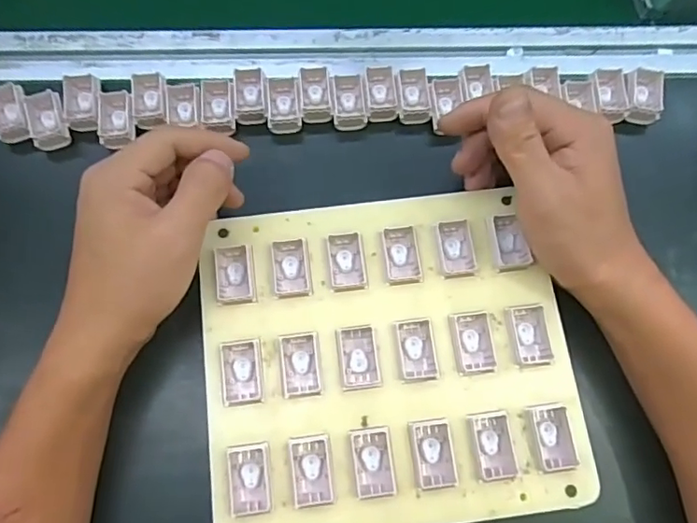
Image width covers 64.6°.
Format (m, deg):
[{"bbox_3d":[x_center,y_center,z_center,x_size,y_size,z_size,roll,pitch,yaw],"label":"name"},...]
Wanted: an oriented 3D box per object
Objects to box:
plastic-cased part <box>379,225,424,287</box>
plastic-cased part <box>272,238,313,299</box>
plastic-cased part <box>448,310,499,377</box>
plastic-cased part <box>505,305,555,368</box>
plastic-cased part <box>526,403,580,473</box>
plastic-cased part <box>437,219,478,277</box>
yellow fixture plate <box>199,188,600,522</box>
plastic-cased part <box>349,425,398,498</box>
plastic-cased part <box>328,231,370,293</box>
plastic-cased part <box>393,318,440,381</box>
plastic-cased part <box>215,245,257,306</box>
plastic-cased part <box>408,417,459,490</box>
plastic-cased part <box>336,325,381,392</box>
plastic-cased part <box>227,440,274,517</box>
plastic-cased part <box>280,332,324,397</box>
[{"bbox_3d":[0.030,-0.003,0.320,0.022,0.012,0.035,-8,74,-4],"label":"plastic-cased part"},{"bbox_3d":[-0.033,0.004,0.317,0.021,0.008,0.034,-6,74,-4],"label":"plastic-cased part"},{"bbox_3d":[0.069,0.046,0.307,0.023,0.009,0.034,-7,74,-4],"label":"plastic-cased part"},{"bbox_3d":[0.101,0.042,0.309,0.022,0.010,0.033,-6,74,-4],"label":"plastic-cased part"},{"bbox_3d":[0.108,0.093,0.293,0.021,0.009,0.033,-7,74,-4],"label":"plastic-cased part"},{"bbox_3d":[0.063,-0.008,0.323,0.020,0.009,0.034,-4,74,-3],"label":"plastic-cased part"},{"bbox_3d":[0.021,0.051,0.304,0.194,0.011,0.177,-6,74,-4],"label":"yellow fixture plate"},{"bbox_3d":[0.013,0.105,0.287,0.021,0.009,0.034,-7,74,-4],"label":"plastic-cased part"},{"bbox_3d":[-0.001,0.000,0.318,0.021,0.013,0.035,-6,74,-4],"label":"plastic-cased part"},{"bbox_3d":[0.037,0.049,0.305,0.021,0.010,0.033,-7,74,-4],"label":"plastic-cased part"},{"bbox_3d":[-0.065,0.008,0.316,0.022,0.010,0.033,-7,74,-4],"label":"plastic-cased part"},{"bbox_3d":[0.044,0.101,0.291,0.021,0.007,0.034,-8,74,-4],"label":"plastic-cased part"},{"bbox_3d":[0.006,0.053,0.303,0.022,0.007,0.034,-6,74,-4],"label":"plastic-cased part"},{"bbox_3d":[-0.050,0.112,0.284,0.020,0.011,0.034,-6,74,-3],"label":"plastic-cased part"},{"bbox_3d":[-0.026,0.057,0.303,0.021,0.011,0.034,-6,74,-4],"label":"plastic-cased part"}]

